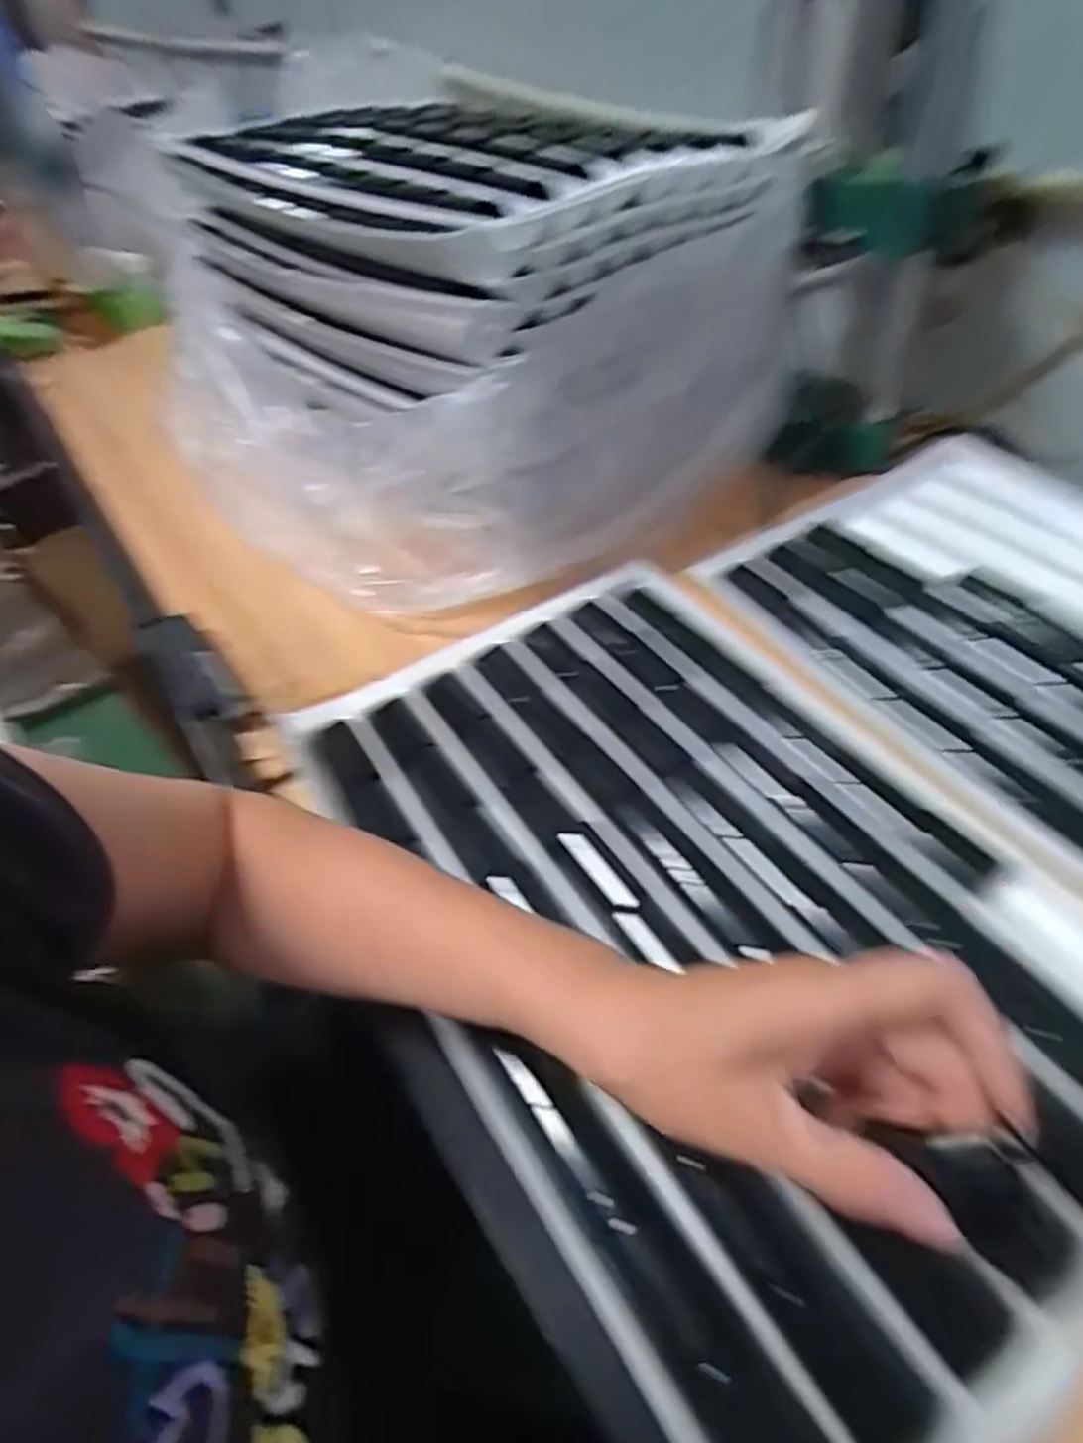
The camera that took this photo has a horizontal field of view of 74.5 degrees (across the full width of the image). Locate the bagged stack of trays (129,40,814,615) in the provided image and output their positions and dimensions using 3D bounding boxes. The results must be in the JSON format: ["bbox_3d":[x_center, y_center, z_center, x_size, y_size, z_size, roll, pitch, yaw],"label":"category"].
[{"bbox_3d":[-0.086,-0.365,0.660,0.457,0.265,0.505,-33,54,-21],"label":"bagged stack of trays"}]

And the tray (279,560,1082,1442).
[{"bbox_3d":[0.091,0.094,0.423,0.322,0.028,0.499,-28,53,-17],"label":"tray"}]

